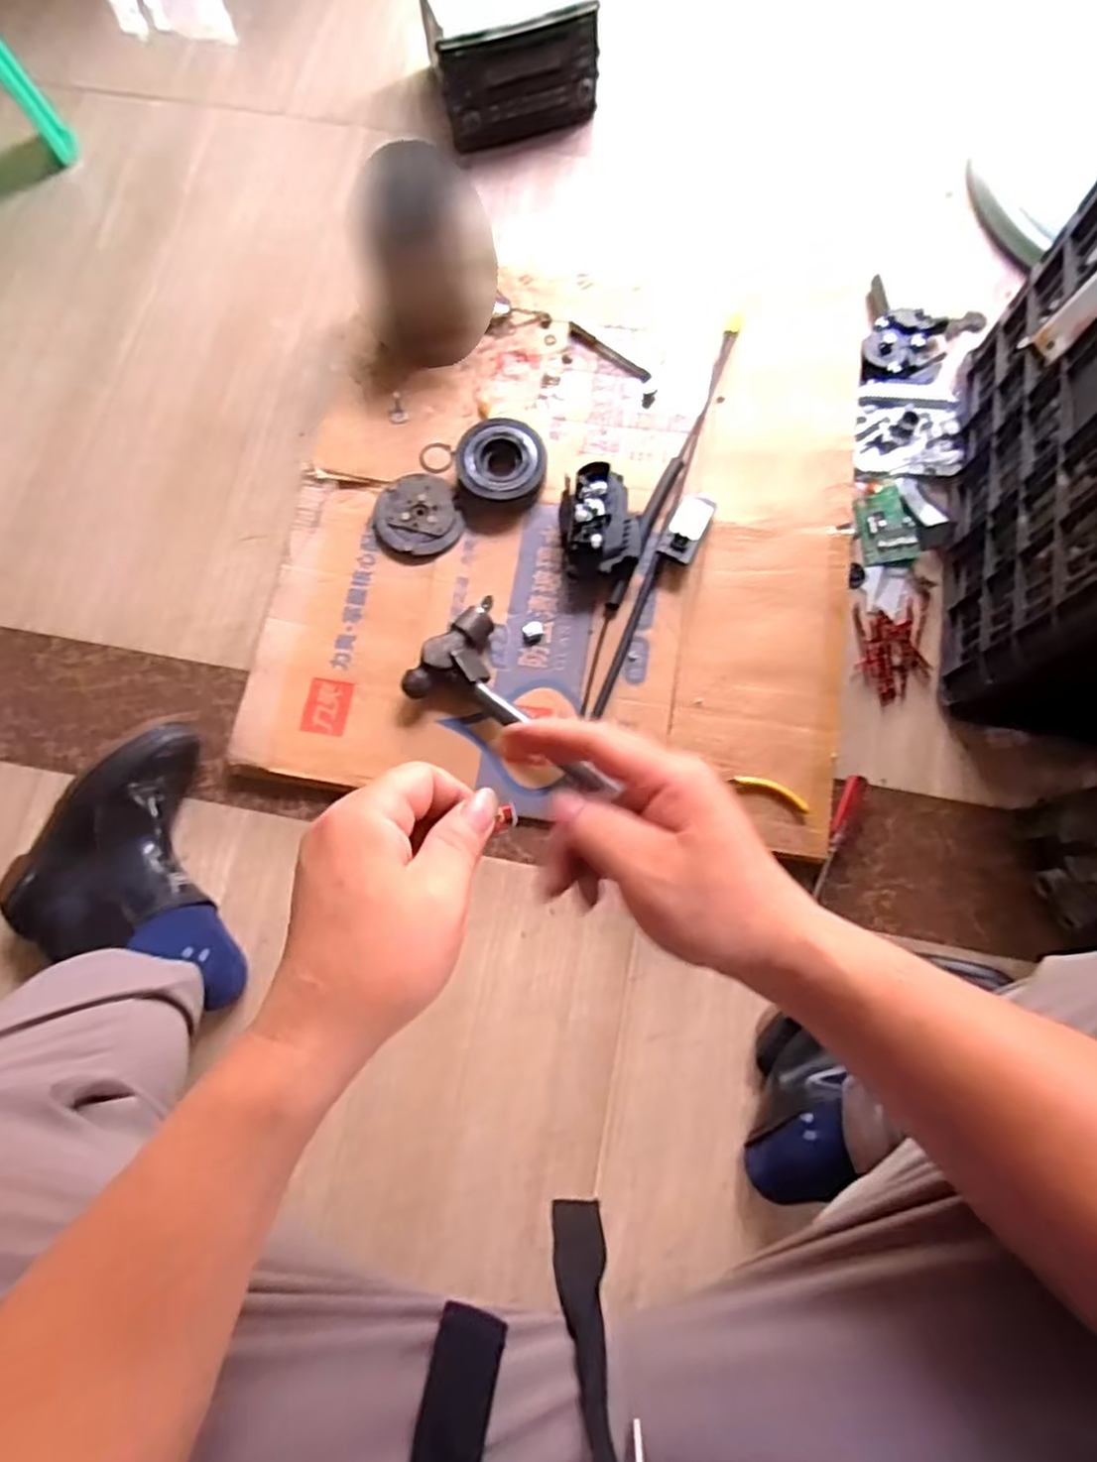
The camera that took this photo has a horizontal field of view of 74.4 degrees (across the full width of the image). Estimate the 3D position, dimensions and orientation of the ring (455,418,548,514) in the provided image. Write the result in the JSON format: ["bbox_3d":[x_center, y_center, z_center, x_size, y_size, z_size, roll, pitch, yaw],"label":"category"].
[{"bbox_3d":[-0.055,-0.316,0.852,0.104,0.039,0.106,0,75,0],"label":"ring"}]

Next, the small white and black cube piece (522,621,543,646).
[{"bbox_3d":[-0.018,-0.111,0.813,0.022,0.006,0.028,-1,75,0],"label":"small white and black cube piece"}]

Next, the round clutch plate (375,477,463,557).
[{"bbox_3d":[-0.155,-0.253,0.850,0.097,0.015,0.103,0,75,0],"label":"round clutch plate"}]

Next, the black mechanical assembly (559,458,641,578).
[{"bbox_3d":[0.057,-0.228,0.810,0.084,0.068,0.115,-6,75,0],"label":"black mechanical assembly"}]

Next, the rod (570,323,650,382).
[{"bbox_3d":[0.076,-0.478,0.912,0.129,0.006,0.019,38,78,9],"label":"rod"}]

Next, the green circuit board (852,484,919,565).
[{"bbox_3d":[0.392,-0.242,0.844,0.066,0.011,0.091,-8,75,-2],"label":"green circuit board"}]

